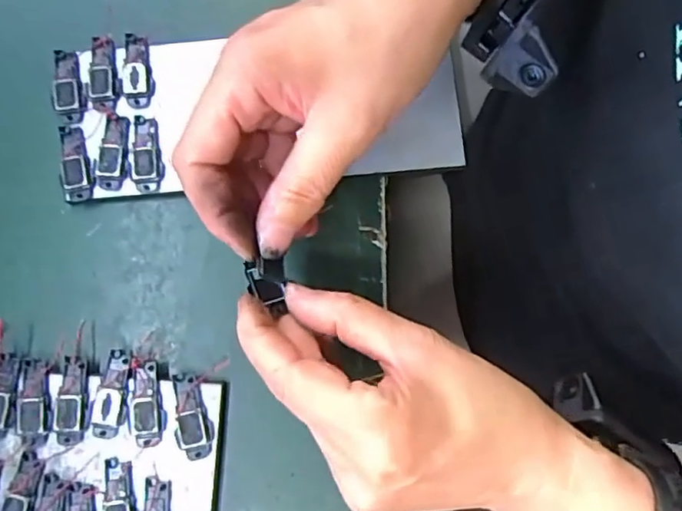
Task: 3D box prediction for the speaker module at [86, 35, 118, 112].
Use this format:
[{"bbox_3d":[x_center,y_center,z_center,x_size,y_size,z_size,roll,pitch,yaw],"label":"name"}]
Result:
[{"bbox_3d":[-0.124,-0.094,0.304,0.016,0.004,0.041,-4,80,-1],"label":"speaker module"}]

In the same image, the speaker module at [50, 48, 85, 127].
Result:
[{"bbox_3d":[-0.142,-0.088,0.305,0.015,0.006,0.039,-13,80,-2],"label":"speaker module"}]

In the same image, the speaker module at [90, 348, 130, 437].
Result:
[{"bbox_3d":[-0.109,0.065,0.277,0.014,0.004,0.040,4,80,1],"label":"speaker module"}]

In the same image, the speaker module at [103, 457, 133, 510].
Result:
[{"bbox_3d":[-0.102,0.114,0.268,0.014,0.004,0.040,-10,80,-2],"label":"speaker module"}]

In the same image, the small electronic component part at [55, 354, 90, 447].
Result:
[{"bbox_3d":[-0.127,0.068,0.276,0.014,0.006,0.040,0,80,0],"label":"small electronic component part"}]

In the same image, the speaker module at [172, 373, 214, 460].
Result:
[{"bbox_3d":[-0.070,0.075,0.277,0.016,0.005,0.039,-14,80,-2],"label":"speaker module"}]

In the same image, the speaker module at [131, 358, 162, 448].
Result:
[{"bbox_3d":[-0.092,0.069,0.276,0.013,0.005,0.039,-6,80,-1],"label":"speaker module"}]

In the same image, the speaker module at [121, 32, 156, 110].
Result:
[{"bbox_3d":[-0.106,-0.097,0.305,0.015,0.005,0.042,-8,80,-1],"label":"speaker module"}]

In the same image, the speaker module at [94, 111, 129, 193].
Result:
[{"bbox_3d":[-0.117,-0.053,0.299,0.017,0.004,0.039,-3,79,-6],"label":"speaker module"}]

